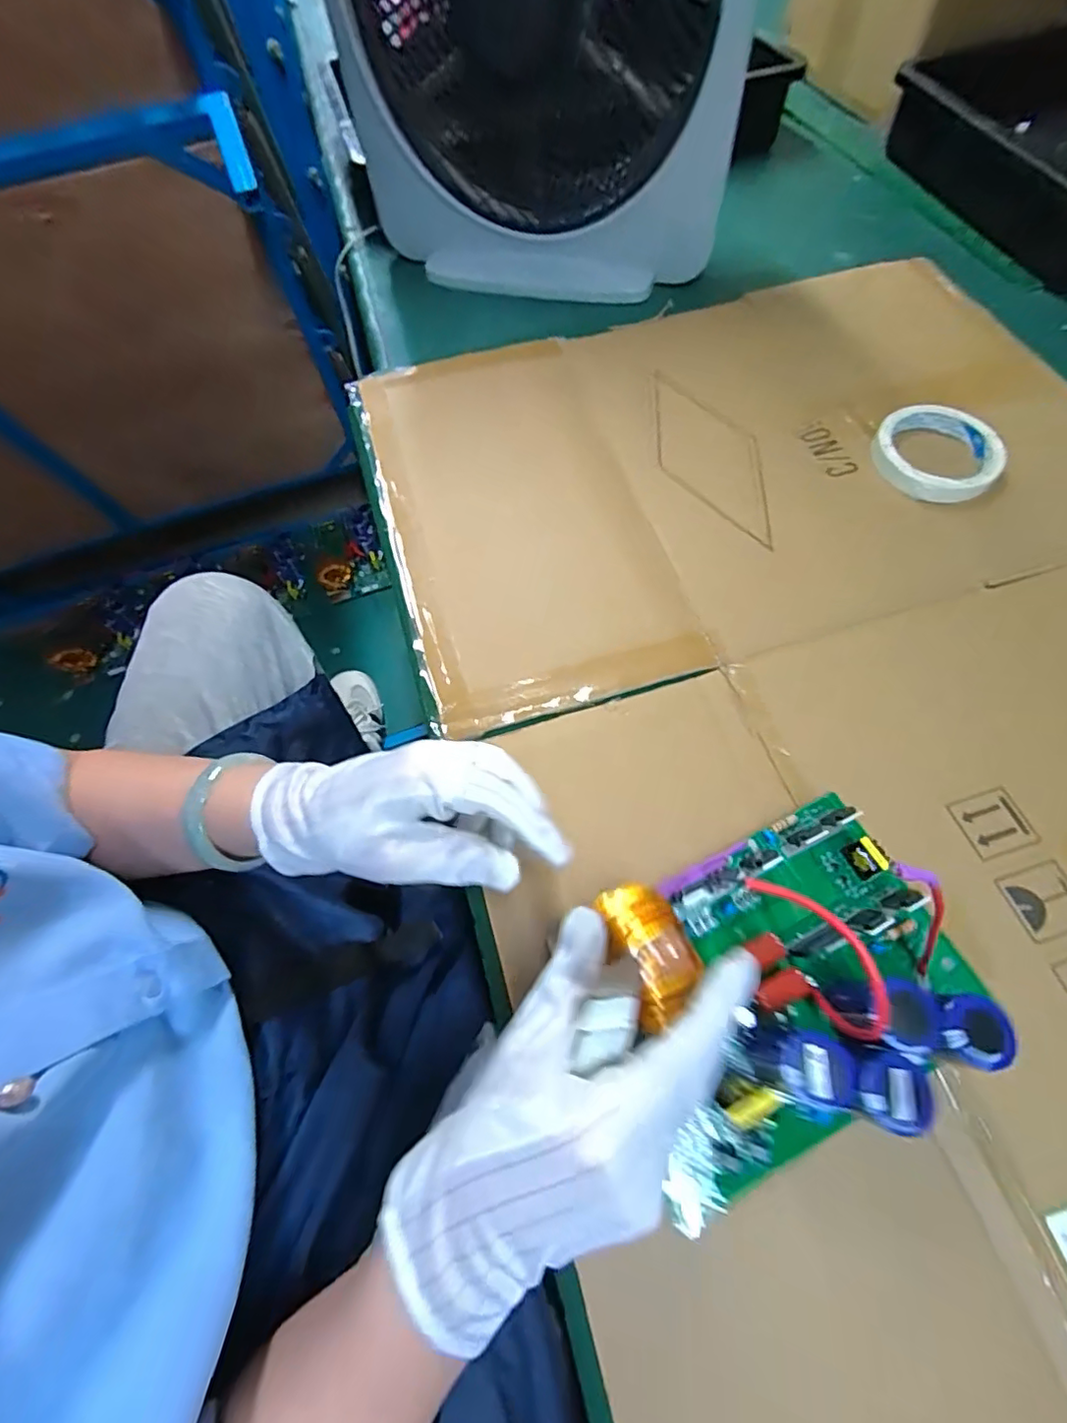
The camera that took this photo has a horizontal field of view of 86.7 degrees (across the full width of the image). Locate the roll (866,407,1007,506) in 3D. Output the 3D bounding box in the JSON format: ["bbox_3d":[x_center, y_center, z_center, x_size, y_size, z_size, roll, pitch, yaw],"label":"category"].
[{"bbox_3d":[0.332,-0.214,0.464,0.094,0.015,0.094,-1,63,2],"label":"roll"}]

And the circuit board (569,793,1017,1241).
[{"bbox_3d":[0.132,0.134,0.287,0.182,0.067,0.143,-20,64,-7],"label":"circuit board"}]

